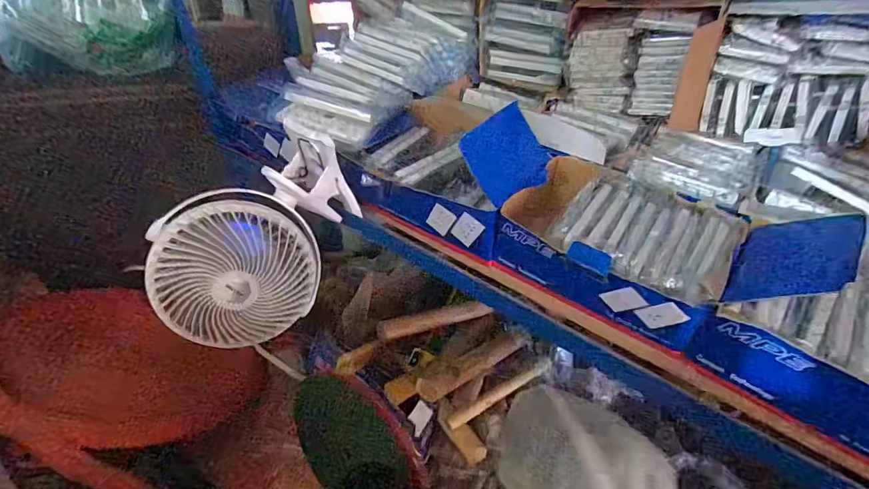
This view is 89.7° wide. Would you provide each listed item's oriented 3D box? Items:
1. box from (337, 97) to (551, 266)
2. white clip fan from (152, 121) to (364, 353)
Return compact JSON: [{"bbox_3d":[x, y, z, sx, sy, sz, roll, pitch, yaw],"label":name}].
[{"bbox_3d":[0.025,-0.126,0.572,0.205,0.124,0.223,19,47,19],"label":"box"},{"bbox_3d":[-0.208,-0.004,0.520,0.120,0.168,0.232,23,48,23],"label":"white clip fan"}]

